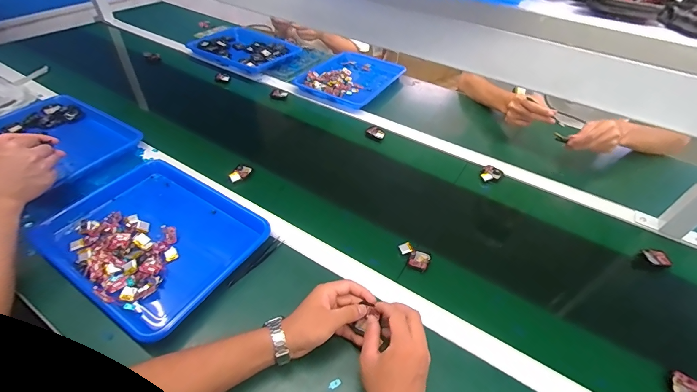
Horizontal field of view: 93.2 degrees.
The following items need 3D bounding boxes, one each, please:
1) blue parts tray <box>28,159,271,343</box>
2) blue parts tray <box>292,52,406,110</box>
[{"bbox_3d":[-0.335,0.067,0.584,0.340,0.039,0.261,26,50,20],"label":"blue parts tray"},{"bbox_3d":[0.011,-0.377,1.076,0.259,0.058,0.327,24,49,19],"label":"blue parts tray"}]

